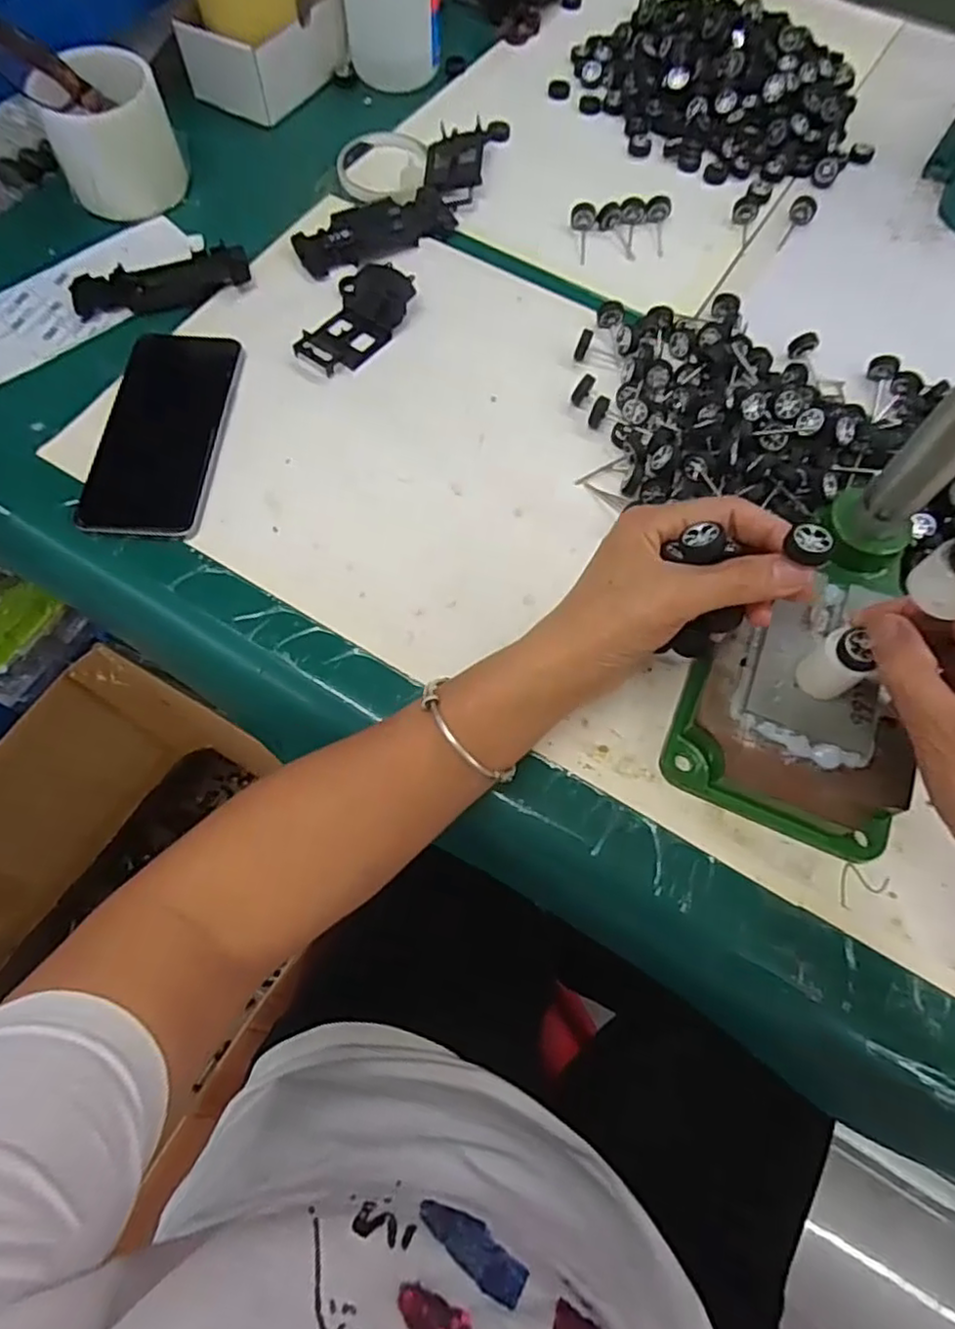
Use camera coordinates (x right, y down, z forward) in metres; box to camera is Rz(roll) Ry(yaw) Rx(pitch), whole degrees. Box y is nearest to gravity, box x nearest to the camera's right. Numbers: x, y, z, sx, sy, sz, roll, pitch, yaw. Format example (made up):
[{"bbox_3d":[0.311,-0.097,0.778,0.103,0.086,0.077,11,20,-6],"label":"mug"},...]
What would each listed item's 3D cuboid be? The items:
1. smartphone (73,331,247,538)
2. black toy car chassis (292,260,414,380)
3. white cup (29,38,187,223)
[{"bbox_3d":[-0.203,-0.152,0.433,0.073,0.015,0.154,5,68,2],"label":"smartphone"},{"bbox_3d":[-0.088,-0.247,0.475,0.054,0.015,0.094,27,70,10],"label":"black toy car chassis"},{"bbox_3d":[-0.267,-0.385,0.493,0.087,0.083,0.075,-24,70,-10],"label":"white cup"}]

